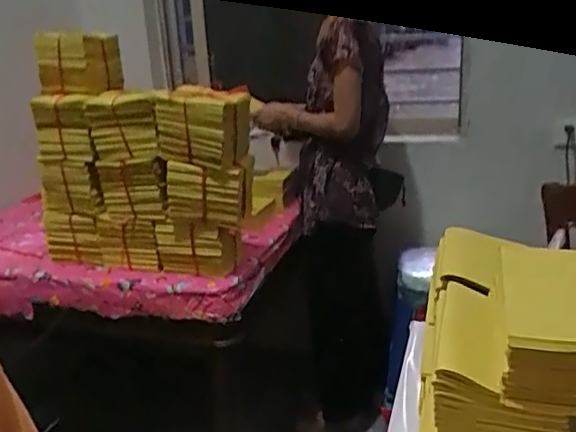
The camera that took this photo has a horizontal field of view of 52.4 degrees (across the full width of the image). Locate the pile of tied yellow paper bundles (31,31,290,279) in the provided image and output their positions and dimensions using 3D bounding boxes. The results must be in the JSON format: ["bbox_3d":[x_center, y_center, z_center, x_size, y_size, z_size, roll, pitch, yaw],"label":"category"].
[{"bbox_3d":[-0.312,-0.141,1.337,0.530,0.508,0.198,6,20,28],"label":"pile of tied yellow paper bundles"}]

